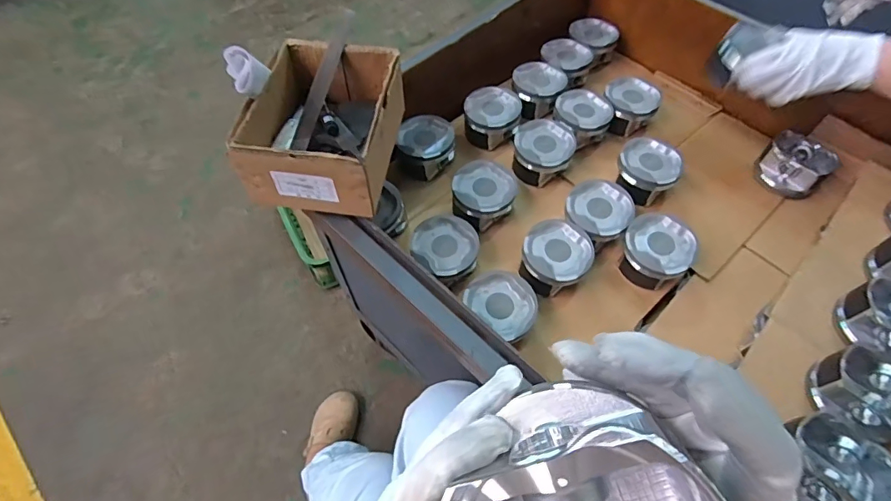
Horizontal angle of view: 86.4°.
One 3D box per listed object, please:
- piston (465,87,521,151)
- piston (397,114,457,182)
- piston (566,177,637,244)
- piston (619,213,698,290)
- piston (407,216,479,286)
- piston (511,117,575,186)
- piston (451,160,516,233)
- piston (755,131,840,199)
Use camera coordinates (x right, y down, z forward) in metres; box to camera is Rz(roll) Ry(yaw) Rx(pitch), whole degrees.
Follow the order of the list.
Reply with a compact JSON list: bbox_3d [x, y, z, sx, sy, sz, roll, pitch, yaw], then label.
[{"bbox_3d":[0.077,-0.216,0.779,0.091,0.053,0.090,0,59,1],"label":"piston"},{"bbox_3d":[-0.029,-0.165,0.751,0.087,0.054,0.093,5,59,4],"label":"piston"},{"bbox_3d":[0.214,-0.050,0.682,0.090,0.059,0.094,0,59,1],"label":"piston"},{"bbox_3d":[0.286,0.002,0.649,0.088,0.055,0.083,0,59,1],"label":"piston"},{"bbox_3d":[-0.002,0.002,0.651,0.086,0.052,0.086,0,59,1],"label":"piston"},{"bbox_3d":[0.152,-0.154,0.744,0.092,0.049,0.096,22,62,14],"label":"piston"},{"bbox_3d":[0.056,-0.079,0.696,0.088,0.052,0.089,0,59,1],"label":"piston"},{"bbox_3d":[0.548,-0.132,0.751,0.091,0.060,0.091,0,59,1],"label":"piston"}]

